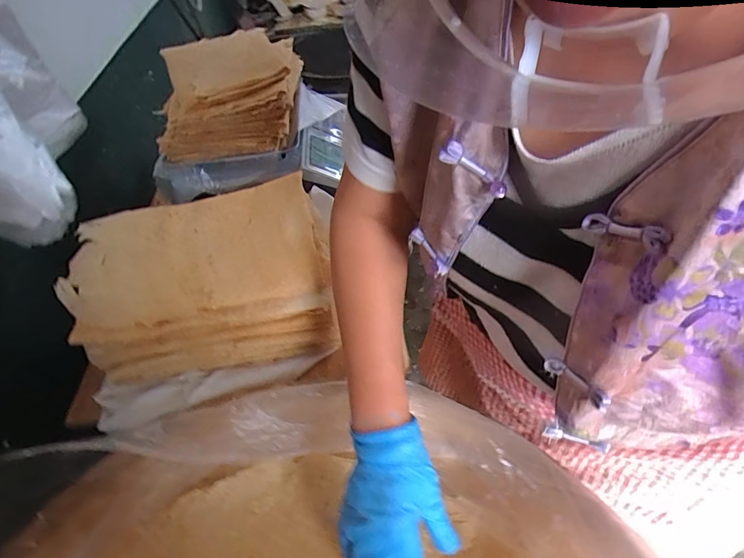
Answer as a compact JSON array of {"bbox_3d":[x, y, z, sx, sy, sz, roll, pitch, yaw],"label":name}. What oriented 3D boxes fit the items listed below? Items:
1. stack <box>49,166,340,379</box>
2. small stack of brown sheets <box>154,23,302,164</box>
[{"bbox_3d":[-0.205,0.000,0.553,0.278,0.151,0.186,-10,47,-4],"label":"stack"},{"bbox_3d":[-0.255,-0.335,0.751,0.241,0.098,0.276,-6,47,0],"label":"small stack of brown sheets"}]

